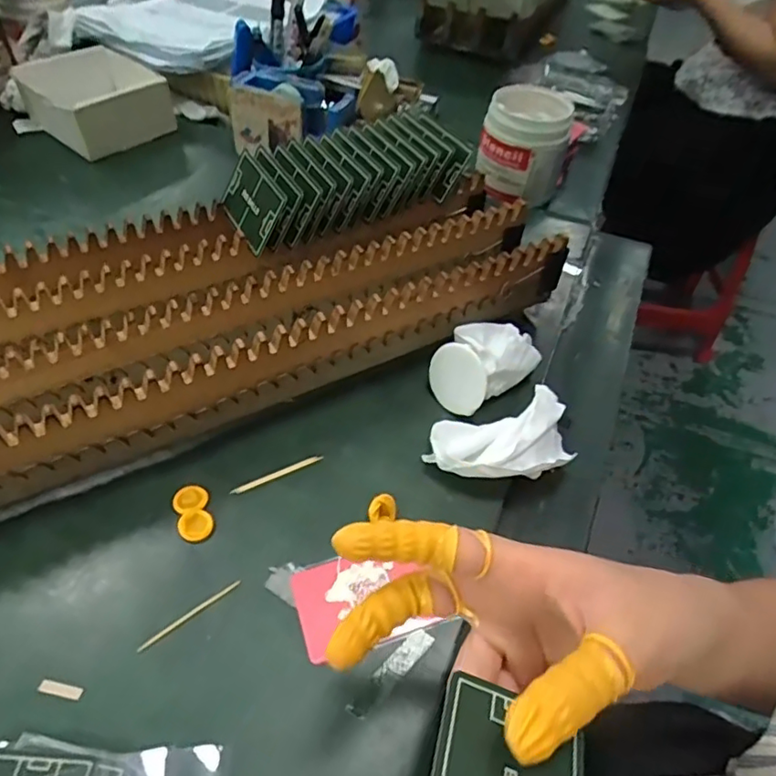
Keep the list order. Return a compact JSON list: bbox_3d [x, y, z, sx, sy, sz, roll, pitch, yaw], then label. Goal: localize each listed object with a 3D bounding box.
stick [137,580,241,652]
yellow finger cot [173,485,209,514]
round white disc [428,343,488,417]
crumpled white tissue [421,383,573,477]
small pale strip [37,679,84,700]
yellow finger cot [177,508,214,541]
[{"bbox_3d":[-0.112,0.128,0.329,0.061,0.004,0.004,-30,57,-27],"label":"stick"},{"bbox_3d":[-0.129,0.071,0.377,0.021,0.004,0.020,-11,51,-13],"label":"yellow finger cot"},{"bbox_3d":[0.052,-0.007,0.432,0.005,0.050,0.051,-16,55,-45],"label":"round white disc"},{"bbox_3d":[0.084,0.038,0.409,0.110,0.030,0.067,-13,51,-15],"label":"crumpled white tissue"},{"bbox_3d":[-0.171,0.157,0.302,0.023,0.004,0.006,11,49,5],"label":"small pale strip"},{"bbox_3d":[-0.121,0.086,0.364,0.020,0.004,0.022,2,49,-3],"label":"yellow finger cot"}]

